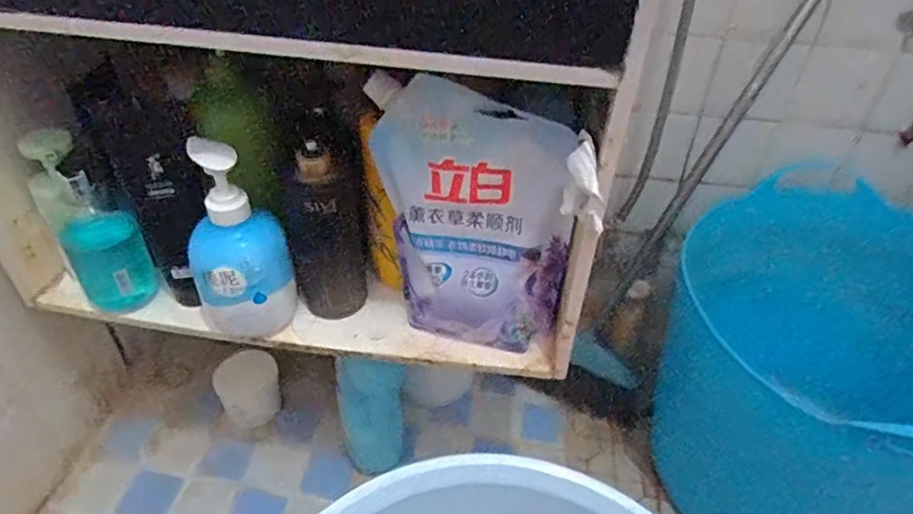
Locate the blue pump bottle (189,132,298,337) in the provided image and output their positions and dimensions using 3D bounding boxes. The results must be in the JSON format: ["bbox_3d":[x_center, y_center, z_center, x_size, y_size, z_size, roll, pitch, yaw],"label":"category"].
[{"bbox_3d":[-0.202,-0.008,0.529,0.087,0.189,0.067,-9,41,-12],"label":"blue pump bottle"}]

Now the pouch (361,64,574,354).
[{"bbox_3d":[0.008,-0.023,0.515,0.182,0.234,0.051,12,41,12],"label":"pouch"}]

